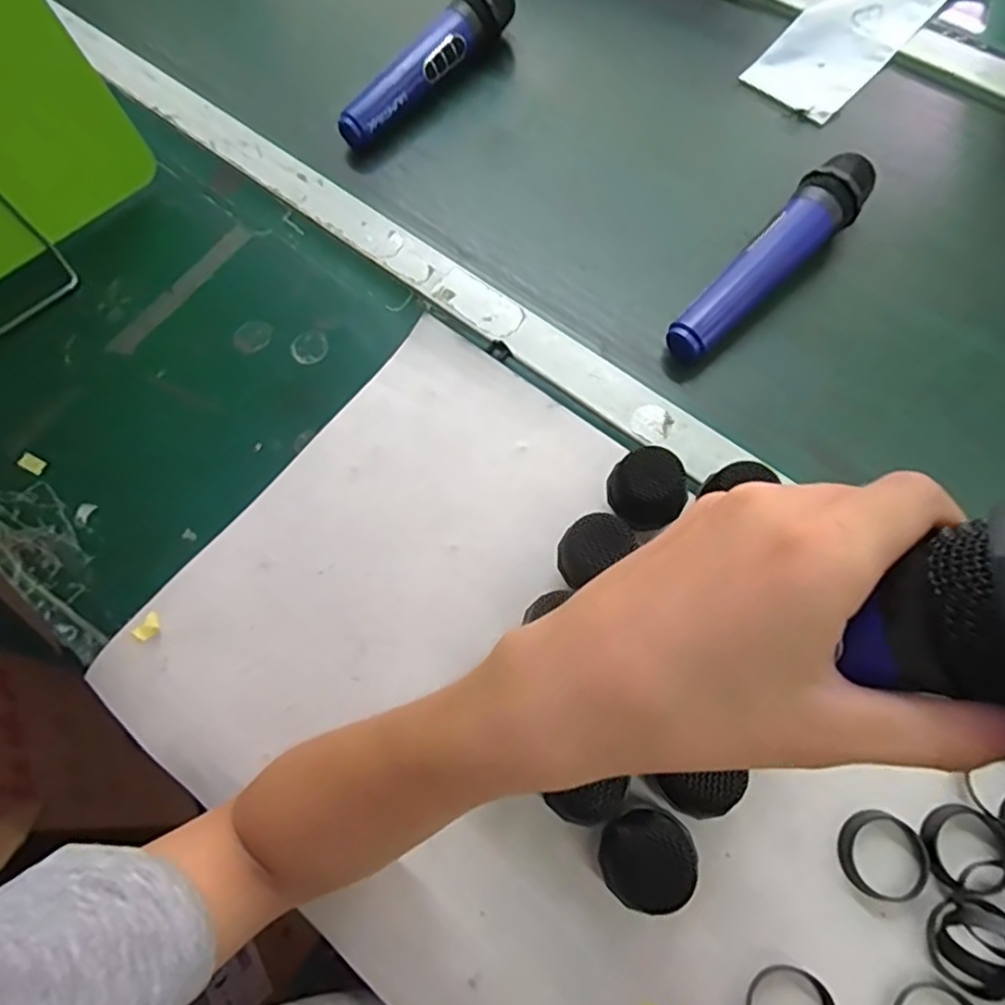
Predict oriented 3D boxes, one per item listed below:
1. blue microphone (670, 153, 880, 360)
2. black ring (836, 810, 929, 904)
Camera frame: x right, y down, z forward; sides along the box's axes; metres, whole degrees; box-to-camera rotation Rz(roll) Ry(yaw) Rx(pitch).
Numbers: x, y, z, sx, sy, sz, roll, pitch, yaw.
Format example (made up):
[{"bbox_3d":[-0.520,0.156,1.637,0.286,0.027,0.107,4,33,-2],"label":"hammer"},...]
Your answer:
[{"bbox_3d":[0.196,-0.178,0.470,0.204,0.053,0.044,-43,73,-10],"label":"blue microphone"},{"bbox_3d":[0.209,0.194,0.348,0.044,0.011,0.044,-1,70,4],"label":"black ring"}]

